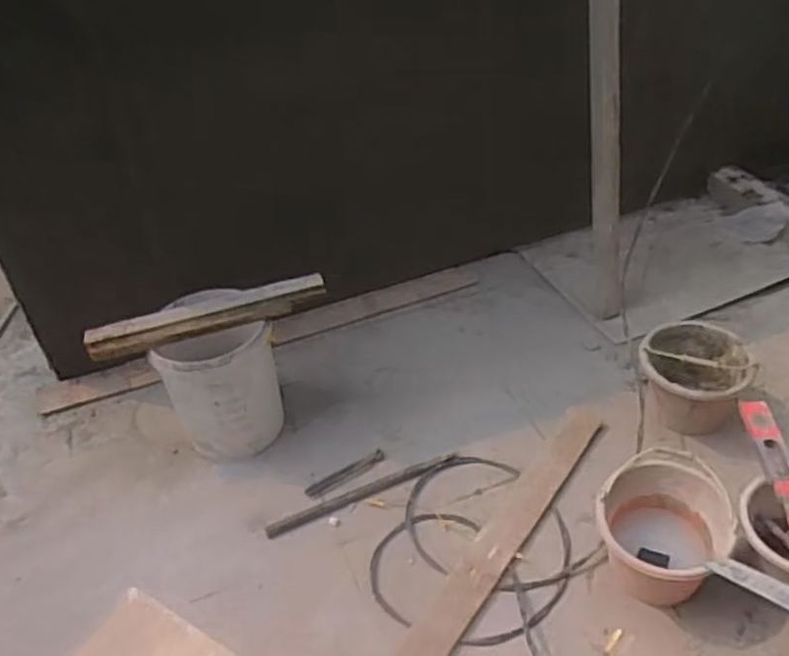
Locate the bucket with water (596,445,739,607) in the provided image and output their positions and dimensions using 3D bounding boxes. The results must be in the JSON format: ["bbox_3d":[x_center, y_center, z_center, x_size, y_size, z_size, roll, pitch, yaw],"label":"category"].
[{"bbox_3d":[0.577,0.414,1.560,0.254,0.184,0.293,11,43,18],"label":"bucket with water"}]

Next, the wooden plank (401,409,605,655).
[{"bbox_3d":[0.250,0.474,1.656,0.103,0.020,0.856,23,48,30],"label":"wooden plank"}]

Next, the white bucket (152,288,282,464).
[{"bbox_3d":[-0.437,0.111,1.906,0.270,0.358,0.334,-3,40,3],"label":"white bucket"}]

